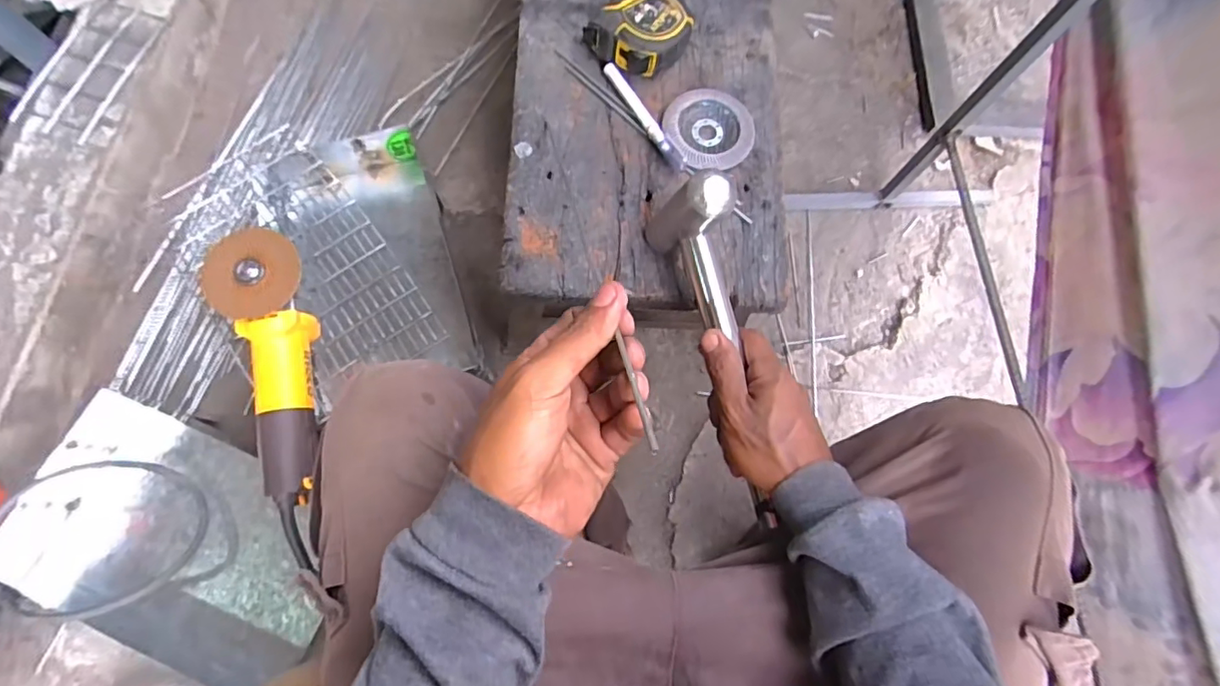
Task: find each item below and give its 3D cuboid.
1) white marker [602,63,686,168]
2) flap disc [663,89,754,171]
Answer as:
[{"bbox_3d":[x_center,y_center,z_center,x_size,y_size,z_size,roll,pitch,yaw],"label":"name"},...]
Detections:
[{"bbox_3d":[0.030,-0.203,0.496,0.014,0.008,0.122,-28,75,-9],"label":"white marker"},{"bbox_3d":[0.088,-0.191,0.503,0.080,0.011,0.080,0,73,-1],"label":"flap disc"}]

